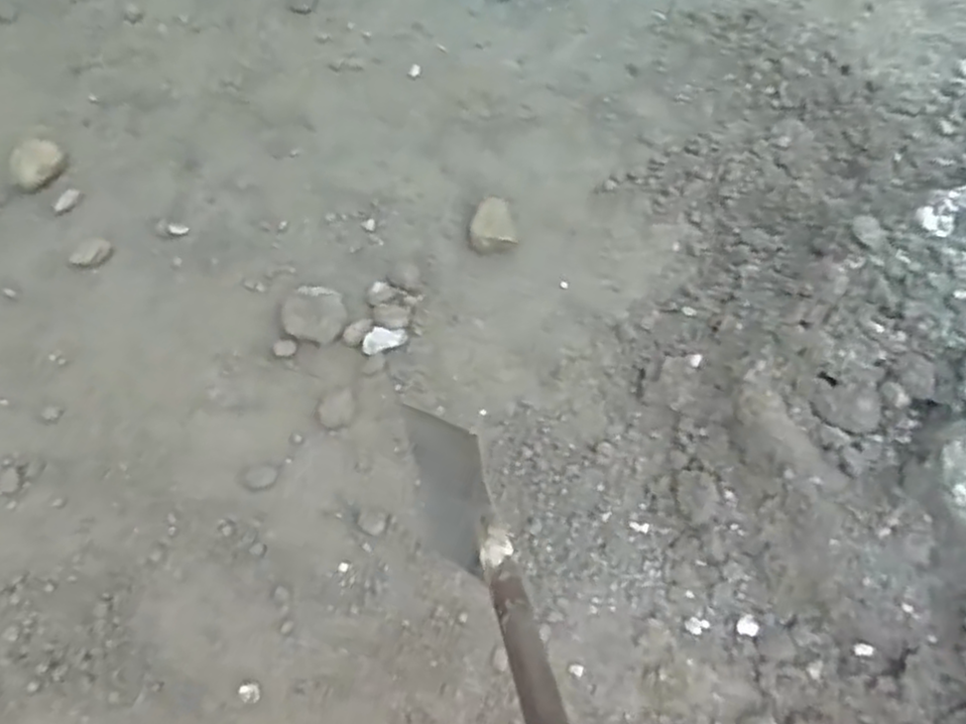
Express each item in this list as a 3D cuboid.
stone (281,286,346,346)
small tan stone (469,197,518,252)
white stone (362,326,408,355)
[{"bbox_3d":[-0.320,-0.089,1.399,0.141,0.045,0.108,20,66,9],"label":"stone"},{"bbox_3d":[0.016,-0.266,1.482,0.088,0.055,0.095,0,64,-1],"label":"small tan stone"},{"bbox_3d":[-0.185,-0.043,1.398,0.086,0.024,0.045,-22,67,-11],"label":"white stone"}]

